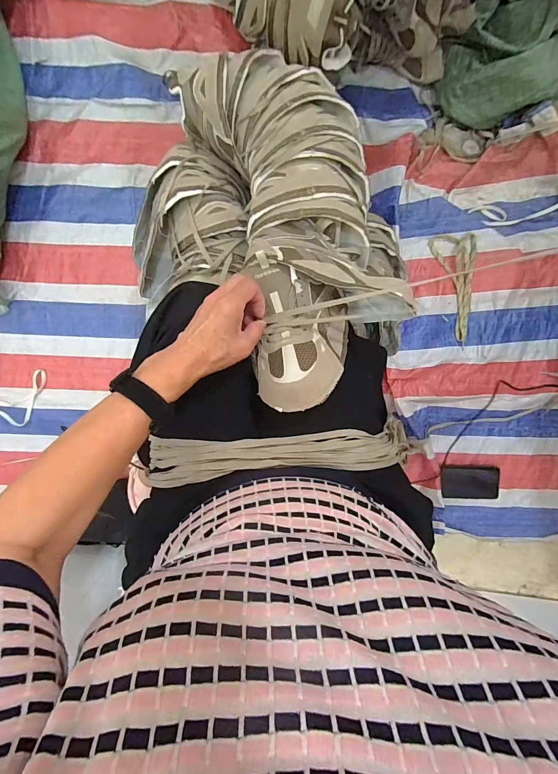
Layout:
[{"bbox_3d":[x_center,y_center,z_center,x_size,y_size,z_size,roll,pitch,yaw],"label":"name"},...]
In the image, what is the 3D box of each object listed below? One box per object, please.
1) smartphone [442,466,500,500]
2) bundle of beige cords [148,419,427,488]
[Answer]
[{"bbox_3d":[0.431,0.216,0.794,0.152,0.012,0.076,3,92,-8],"label":"smartphone"},{"bbox_3d":[-0.002,0.085,0.449,0.316,0.072,0.056,-3,96,1],"label":"bundle of beige cords"}]

